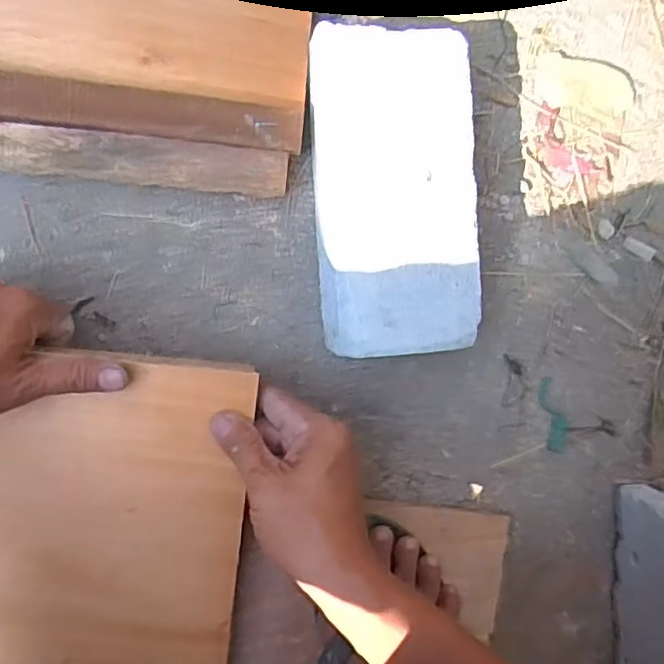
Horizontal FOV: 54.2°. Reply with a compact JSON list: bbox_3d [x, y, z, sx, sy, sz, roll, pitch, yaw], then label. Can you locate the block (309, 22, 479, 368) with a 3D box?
[{"bbox_3d":[0.039,-0.097,0.449,0.102,0.073,0.217,-4,94,-7],"label":"block"}]

